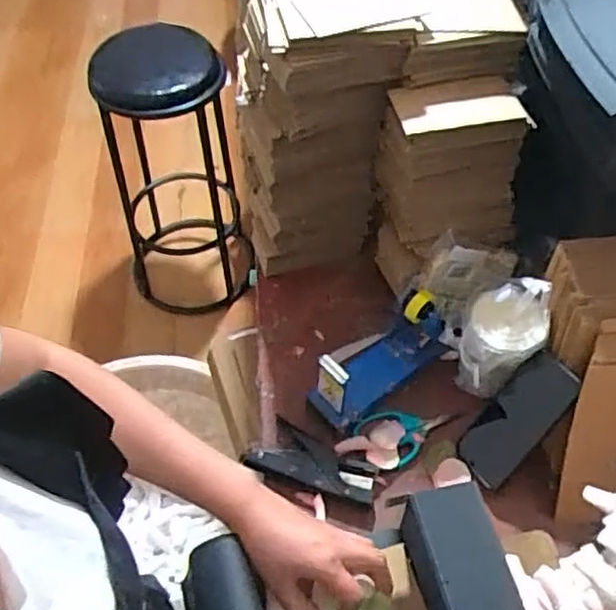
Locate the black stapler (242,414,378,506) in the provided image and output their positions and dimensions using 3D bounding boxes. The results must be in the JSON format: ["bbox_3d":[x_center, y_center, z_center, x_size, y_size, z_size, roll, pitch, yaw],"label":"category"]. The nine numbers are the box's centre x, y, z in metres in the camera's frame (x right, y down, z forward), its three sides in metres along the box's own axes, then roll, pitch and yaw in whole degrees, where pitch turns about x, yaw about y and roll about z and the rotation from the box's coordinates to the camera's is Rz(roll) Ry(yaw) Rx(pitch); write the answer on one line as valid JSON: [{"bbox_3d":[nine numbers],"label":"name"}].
[{"bbox_3d":[0.006,0.194,0.785,0.146,0.026,0.078,26,57,17],"label":"black stapler"}]

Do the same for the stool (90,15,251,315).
[{"bbox_3d":[-0.358,-0.329,1.774,0.337,0.800,0.334,-13,55,-10],"label":"stool"}]

